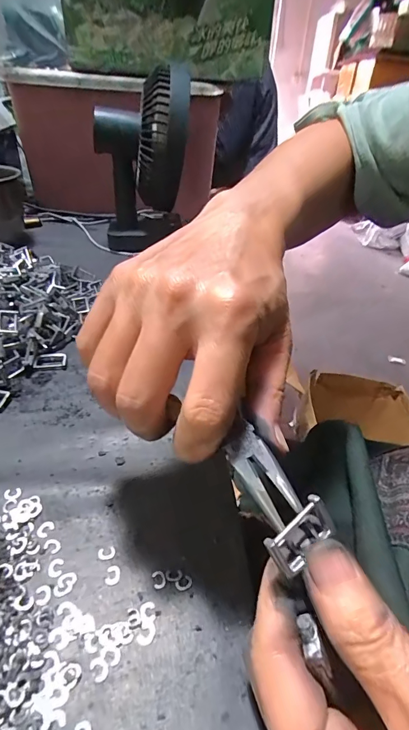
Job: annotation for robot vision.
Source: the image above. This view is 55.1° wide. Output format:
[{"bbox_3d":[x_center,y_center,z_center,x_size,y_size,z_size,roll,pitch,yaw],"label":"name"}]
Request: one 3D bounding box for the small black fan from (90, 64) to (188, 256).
[{"bbox_3d":[-0.091,-0.261,0.535,0.105,0.178,0.170,-10,37,-18],"label":"small black fan"}]

